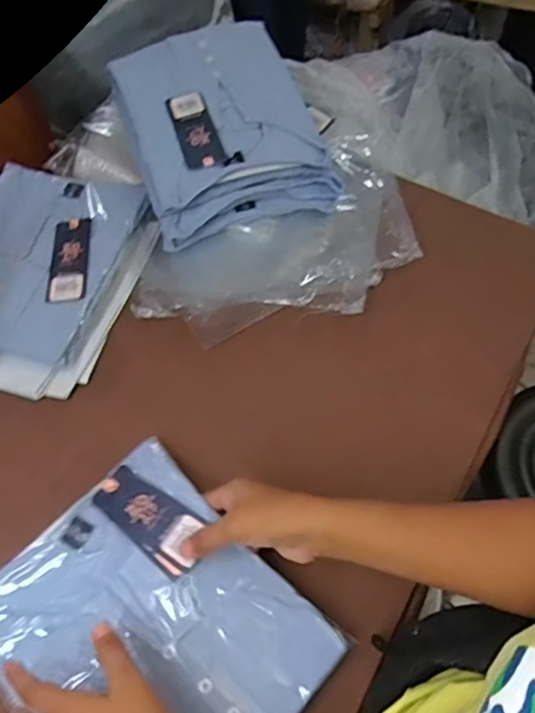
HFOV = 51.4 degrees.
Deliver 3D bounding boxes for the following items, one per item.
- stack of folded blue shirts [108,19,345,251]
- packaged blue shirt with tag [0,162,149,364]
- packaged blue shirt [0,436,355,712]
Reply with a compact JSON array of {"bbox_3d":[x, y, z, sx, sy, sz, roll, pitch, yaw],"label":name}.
[{"bbox_3d":[-0.060,-0.286,0.706,0.225,0.102,0.282,-17,59,-6],"label":"stack of folded blue shirts"},{"bbox_3d":[-0.286,-0.123,0.667,0.222,0.027,0.254,13,61,12],"label":"packaged blue shirt with tag"},{"bbox_3d":[-0.100,0.219,0.450,0.253,0.023,0.212,39,69,24],"label":"packaged blue shirt"}]

